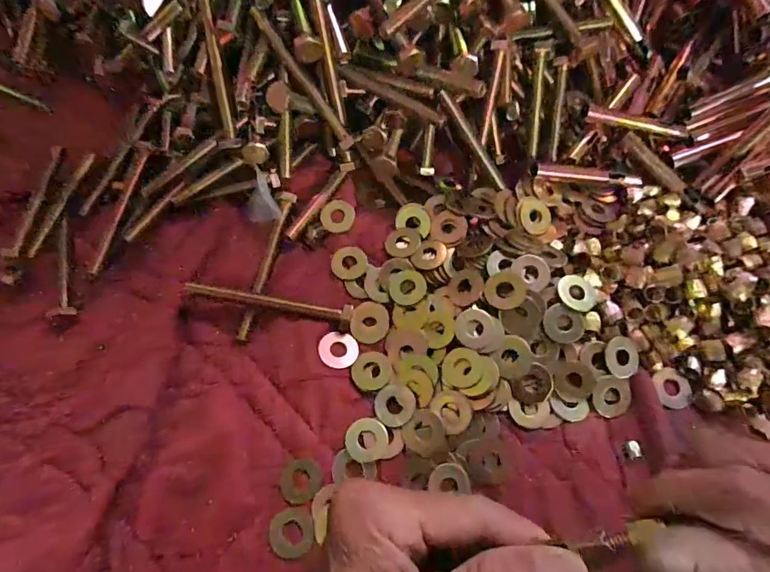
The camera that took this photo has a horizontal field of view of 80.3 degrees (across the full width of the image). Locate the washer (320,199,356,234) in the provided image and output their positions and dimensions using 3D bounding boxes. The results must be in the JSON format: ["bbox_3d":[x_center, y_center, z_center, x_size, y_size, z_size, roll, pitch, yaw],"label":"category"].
[{"bbox_3d":[-0.033,-0.050,0.324,0.023,0.004,0.026,5,67,2],"label":"washer"}]

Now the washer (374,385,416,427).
[{"bbox_3d":[0.006,0.070,0.270,0.024,0.004,0.024,0,67,0],"label":"washer"}]

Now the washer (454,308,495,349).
[{"bbox_3d":[0.055,0.026,0.280,0.024,0.004,0.024,0,67,0],"label":"washer"}]

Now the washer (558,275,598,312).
[{"bbox_3d":[0.120,0.005,0.285,0.025,0.004,0.022,40,72,15],"label":"washer"}]

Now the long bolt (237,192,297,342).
[{"bbox_3d":[-0.079,-0.016,0.302,0.010,0.014,0.105,14,68,6],"label":"long bolt"}]

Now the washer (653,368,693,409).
[{"bbox_3d":[0.177,0.062,0.282,0.021,0.006,0.025,-11,63,9],"label":"washer"}]

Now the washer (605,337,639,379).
[{"bbox_3d":[0.146,0.044,0.281,0.021,0.004,0.024,16,85,1],"label":"washer"}]

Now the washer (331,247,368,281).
[{"bbox_3d":[-0.024,-0.016,0.309,0.024,0.004,0.023,2,78,-7],"label":"washer"}]

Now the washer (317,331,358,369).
[{"bbox_3d":[-0.029,0.040,0.285,0.025,0.004,0.022,7,67,3],"label":"washer"}]

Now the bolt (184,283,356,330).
[{"bbox_3d":[-0.072,0.012,0.289,0.101,0.018,0.014,7,67,3],"label":"bolt"}]

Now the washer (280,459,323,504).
[{"bbox_3d":[-0.046,0.109,0.255,0.023,0.004,0.022,-4,59,-16],"label":"washer"}]

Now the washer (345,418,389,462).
[{"bbox_3d":[-0.010,0.089,0.264,0.024,0.004,0.023,-8,67,-3],"label":"washer"}]

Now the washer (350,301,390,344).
[{"bbox_3d":[-0.010,0.023,0.293,0.025,0.004,0.027,0,67,0],"label":"washer"}]

